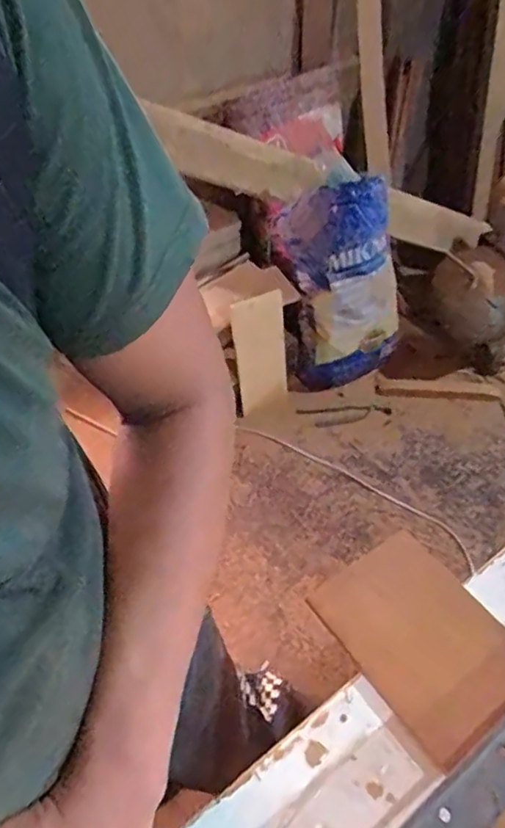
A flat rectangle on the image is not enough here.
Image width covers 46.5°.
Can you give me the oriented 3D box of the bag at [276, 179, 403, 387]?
[{"bbox_3d":[0.280,-0.414,1.901,0.366,0.643,0.270,6,14,35],"label":"bag"}]

